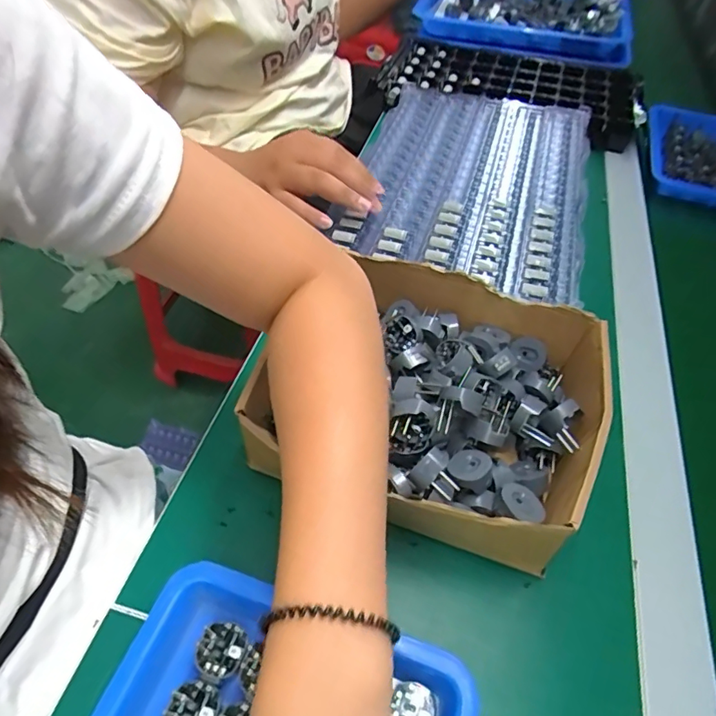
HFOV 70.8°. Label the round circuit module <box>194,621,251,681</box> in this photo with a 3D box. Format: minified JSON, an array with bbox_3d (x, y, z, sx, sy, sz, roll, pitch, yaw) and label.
[{"bbox_3d":[-0.073,0.156,0.269,0.026,0.004,0.026,2,52,-3],"label":"round circuit module"}]

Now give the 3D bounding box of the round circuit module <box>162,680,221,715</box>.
[{"bbox_3d":[-0.083,0.177,0.251,0.025,0.004,0.027,2,52,-3],"label":"round circuit module"}]

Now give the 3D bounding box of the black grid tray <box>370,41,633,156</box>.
[{"bbox_3d":[0.212,-0.382,0.708,0.340,0.046,0.195,19,53,10],"label":"black grid tray"}]

